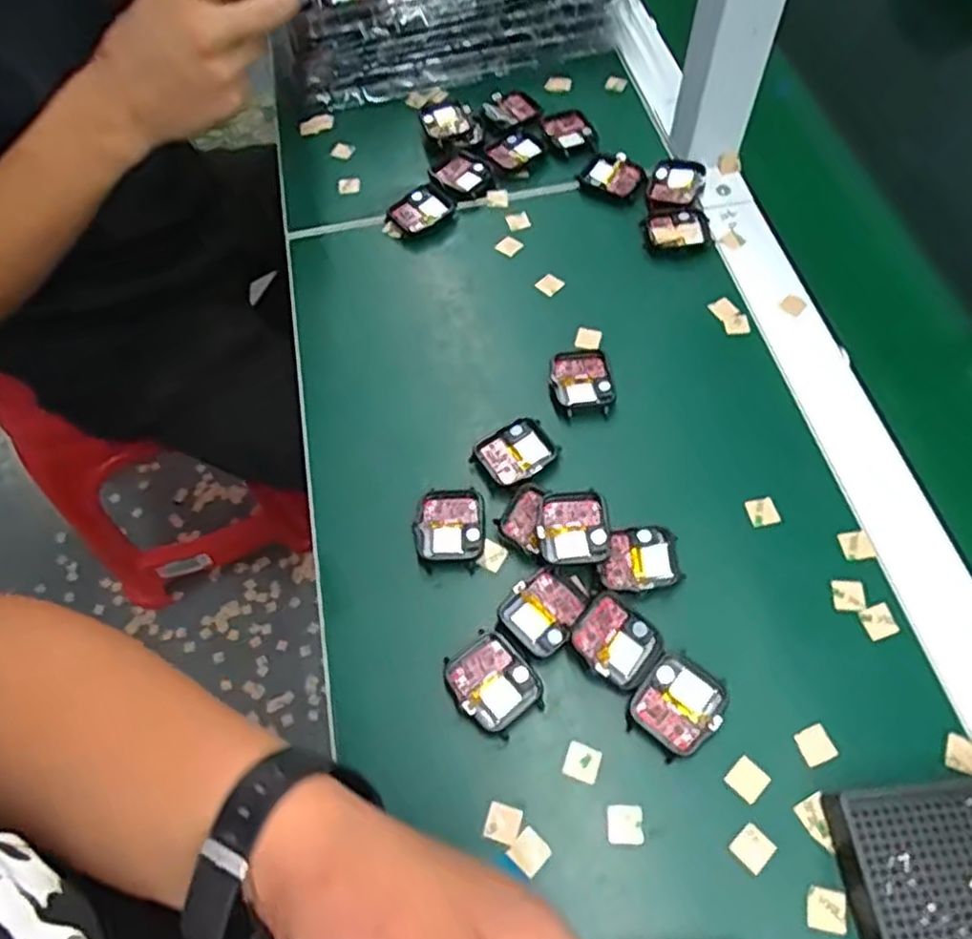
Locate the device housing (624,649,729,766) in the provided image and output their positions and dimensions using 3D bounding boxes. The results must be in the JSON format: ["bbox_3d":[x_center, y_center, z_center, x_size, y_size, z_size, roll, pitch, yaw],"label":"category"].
[{"bbox_3d":[0.093,0.114,0.345,0.037,0.010,0.045,36,68,20],"label":"device housing"}]

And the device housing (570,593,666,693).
[{"bbox_3d":[0.066,0.086,0.358,0.040,0.011,0.037,33,67,19],"label":"device housing"}]

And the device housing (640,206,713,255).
[{"bbox_3d":[0.134,-0.169,0.502,0.047,0.008,0.039,-8,61,-2],"label":"device housing"}]

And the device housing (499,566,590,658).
[{"bbox_3d":[0.031,0.073,0.369,0.036,0.007,0.042,40,69,21],"label":"device housing"}]

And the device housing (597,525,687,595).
[{"bbox_3d":[0.081,0.048,0.381,0.044,0.014,0.036,-11,61,-4],"label":"device housing"}]

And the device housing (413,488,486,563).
[{"bbox_3d":[-0.019,0.031,0.400,0.038,0.009,0.042,0,61,2],"label":"device housing"}]

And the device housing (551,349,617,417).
[{"bbox_3d":[0.060,-0.054,0.444,0.037,0.010,0.045,-5,61,-1],"label":"device housing"}]

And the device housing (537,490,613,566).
[{"bbox_3d":[0.048,0.032,0.386,0.038,0.014,0.041,-1,61,2],"label":"device housing"}]

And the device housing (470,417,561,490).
[{"bbox_3d":[0.018,-0.010,0.417,0.043,0.010,0.037,-29,64,-13],"label":"device housing"}]

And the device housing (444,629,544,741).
[{"bbox_3d":[0.004,0.106,0.356,0.039,0.010,0.045,-36,66,-17],"label":"device housing"}]

